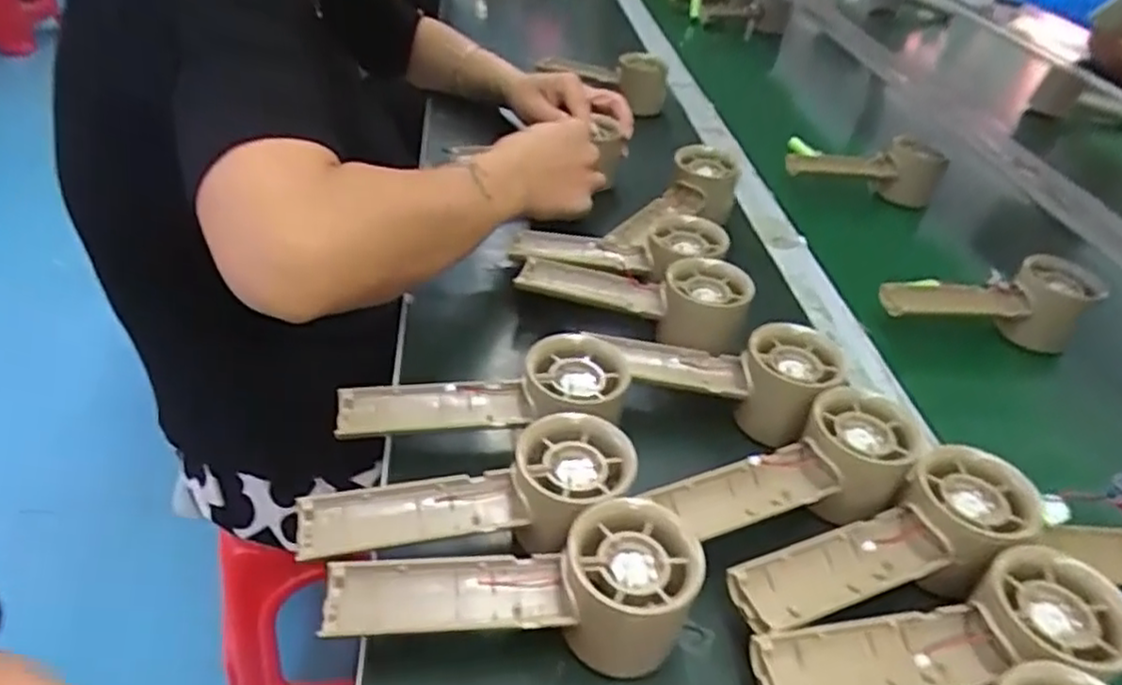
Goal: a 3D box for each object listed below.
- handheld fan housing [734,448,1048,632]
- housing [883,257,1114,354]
[{"bbox_3d":[0.156,0.094,0.335,0.149,0.033,0.054,-16,44,-25],"label":"handheld fan housing"},{"bbox_3d":[0.326,-0.020,0.548,0.166,0.064,0.054,-5,40,-14],"label":"housing"}]

